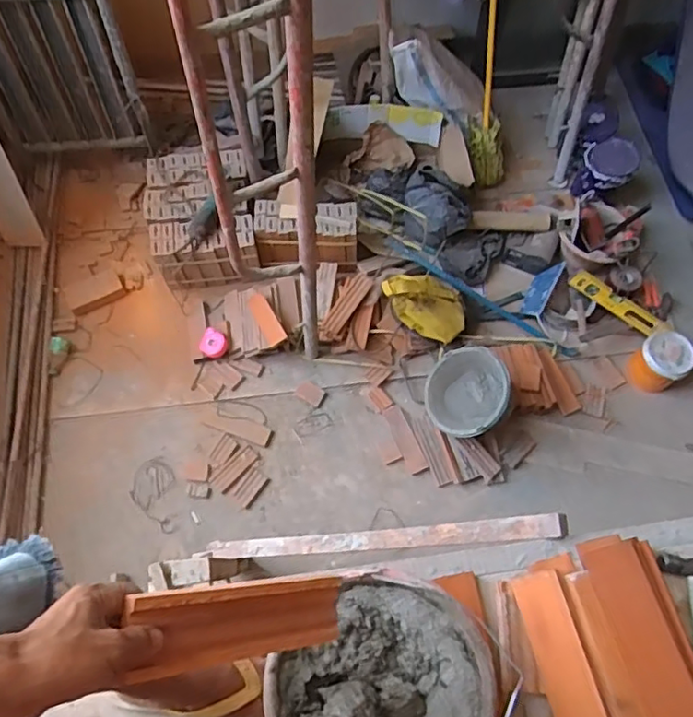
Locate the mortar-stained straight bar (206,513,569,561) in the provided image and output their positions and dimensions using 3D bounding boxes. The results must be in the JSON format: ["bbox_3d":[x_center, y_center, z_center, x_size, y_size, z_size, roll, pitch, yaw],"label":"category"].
[{"bbox_3d":[0.009,0.341,1.113,0.801,0.030,0.042,-17,66,35],"label":"mortar-stained straight bar"}]

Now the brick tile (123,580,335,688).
[{"bbox_3d":[-0.085,0.231,0.527,0.014,0.220,0.062,-19,65,39],"label":"brick tile"}]

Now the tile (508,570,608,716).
[{"bbox_3d":[0.270,0.386,0.742,0.069,0.015,0.227,-30,55,29],"label":"tile"}]

